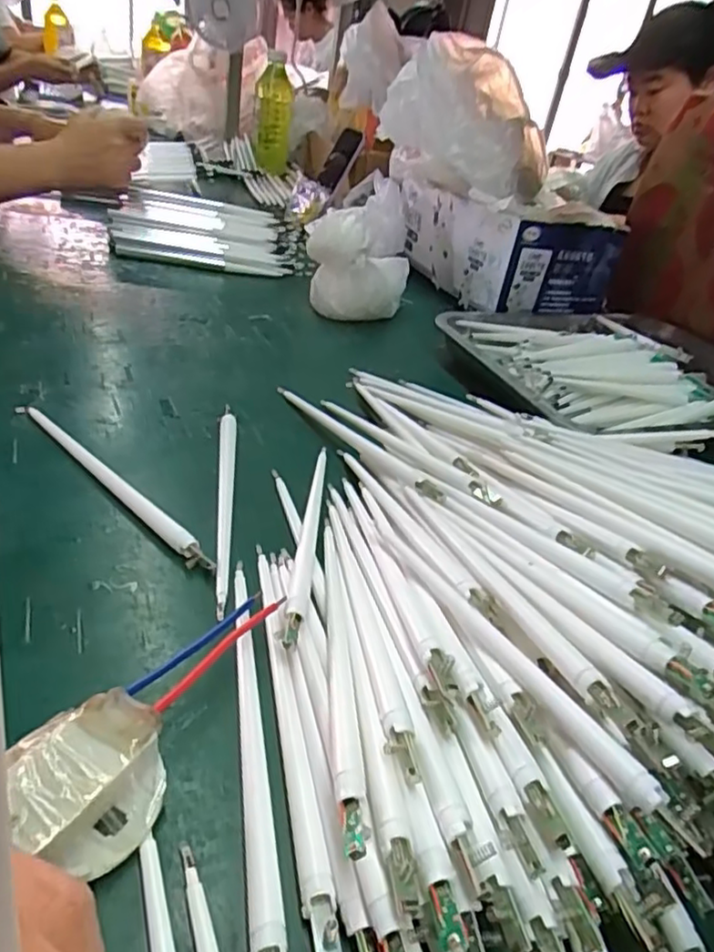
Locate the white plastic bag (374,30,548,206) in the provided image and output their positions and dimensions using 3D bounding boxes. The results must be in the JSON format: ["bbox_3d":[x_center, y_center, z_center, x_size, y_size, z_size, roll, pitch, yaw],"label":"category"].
[{"bbox_3d":[0.128,-0.413,0.755,0.200,0.160,0.177,13,33,2],"label":"white plastic bag"}]

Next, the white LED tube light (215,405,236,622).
[{"bbox_3d":[-0.083,0.012,0.397,0.012,0.008,0.197,4,34,-12],"label":"white LED tube light"}]

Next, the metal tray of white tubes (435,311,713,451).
[{"bbox_3d":[0.273,-0.111,0.640,0.341,0.051,0.261,-8,38,-27],"label":"metal tray of white tubes"}]

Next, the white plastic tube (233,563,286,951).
[{"bbox_3d":[-0.043,0.103,0.261,0.011,0.017,0.199,2,35,-15],"label":"white plastic tube"}]

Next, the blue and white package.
[{"bbox_3d":[0.185,-0.300,0.829,0.177,0.112,0.240,-3,36,-23],"label":"blue and white package"}]

